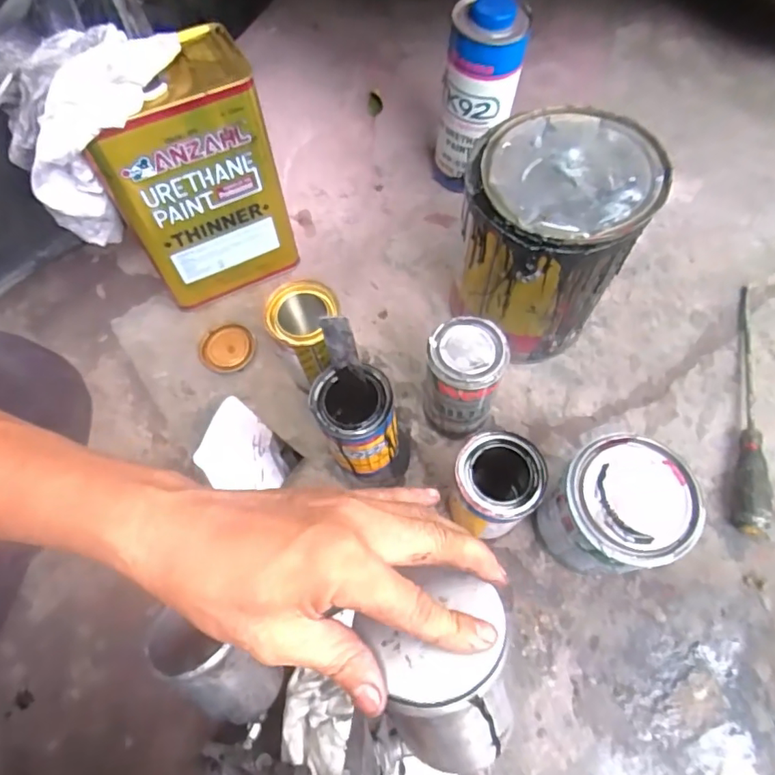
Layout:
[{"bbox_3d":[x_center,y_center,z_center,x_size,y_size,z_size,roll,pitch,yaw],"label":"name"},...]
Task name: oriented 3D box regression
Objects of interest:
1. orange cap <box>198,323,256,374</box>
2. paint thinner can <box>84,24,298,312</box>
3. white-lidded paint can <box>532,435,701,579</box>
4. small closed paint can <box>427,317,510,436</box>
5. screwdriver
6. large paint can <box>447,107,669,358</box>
[{"bbox_3d":[-0.191,-0.046,0.638,0.066,0.014,0.061,-1,66,3],"label":"orange cap"},{"bbox_3d":[-0.206,-0.216,0.585,0.174,0.249,0.109,-24,67,-7],"label":"paint thinner can"},{"bbox_3d":[0.199,0.112,0.481,0.102,0.133,0.107,-1,66,3],"label":"white-lidded paint can"},{"bbox_3d":[0.075,-0.003,0.536,0.068,0.134,0.073,-1,66,3],"label":"small closed paint can"},{"bbox_3d":[0.393,0.013,0.574,0.034,0.029,0.288,13,68,9],"label":"screwdriver"},{"bbox_3d":[0.157,-0.144,0.534,0.146,0.182,0.153,-1,66,3],"label":"large paint can"}]

